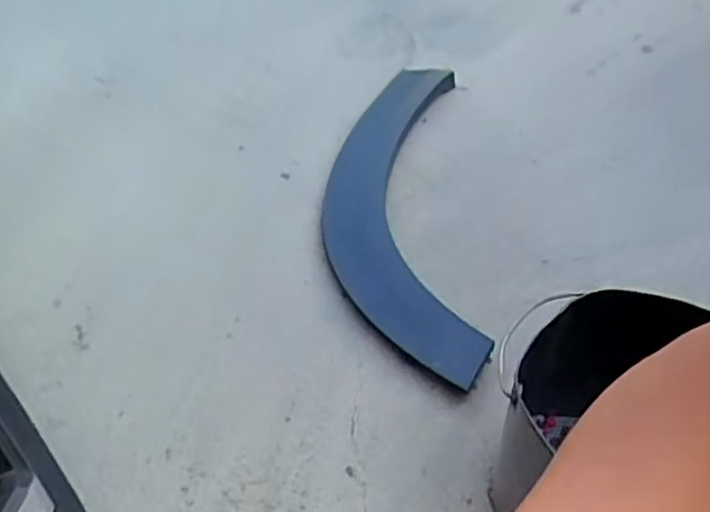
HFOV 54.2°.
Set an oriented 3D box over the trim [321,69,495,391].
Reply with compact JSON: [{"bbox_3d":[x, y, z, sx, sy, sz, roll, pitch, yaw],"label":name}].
[{"bbox_3d":[0.069,-0.100,1.090,0.235,0.035,0.707,-3,47,2],"label":"trim"}]

